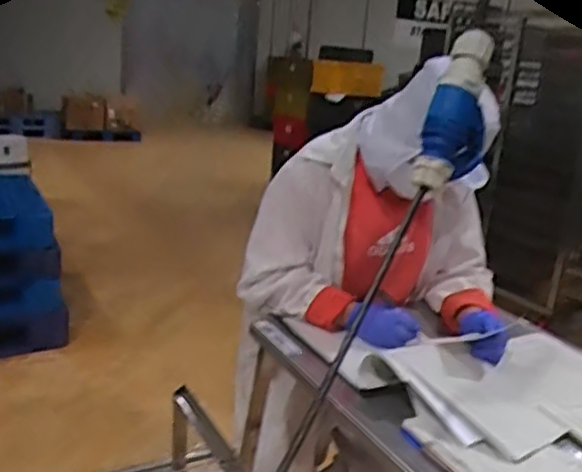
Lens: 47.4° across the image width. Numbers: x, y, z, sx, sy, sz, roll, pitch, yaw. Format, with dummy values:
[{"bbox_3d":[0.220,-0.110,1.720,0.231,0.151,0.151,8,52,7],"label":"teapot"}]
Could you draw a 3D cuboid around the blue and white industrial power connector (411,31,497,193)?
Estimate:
[{"bbox_3d":[0.195,-0.147,0.773,0.056,0.201,0.066,14,-5,31],"label":"blue and white industrial power connector"}]

